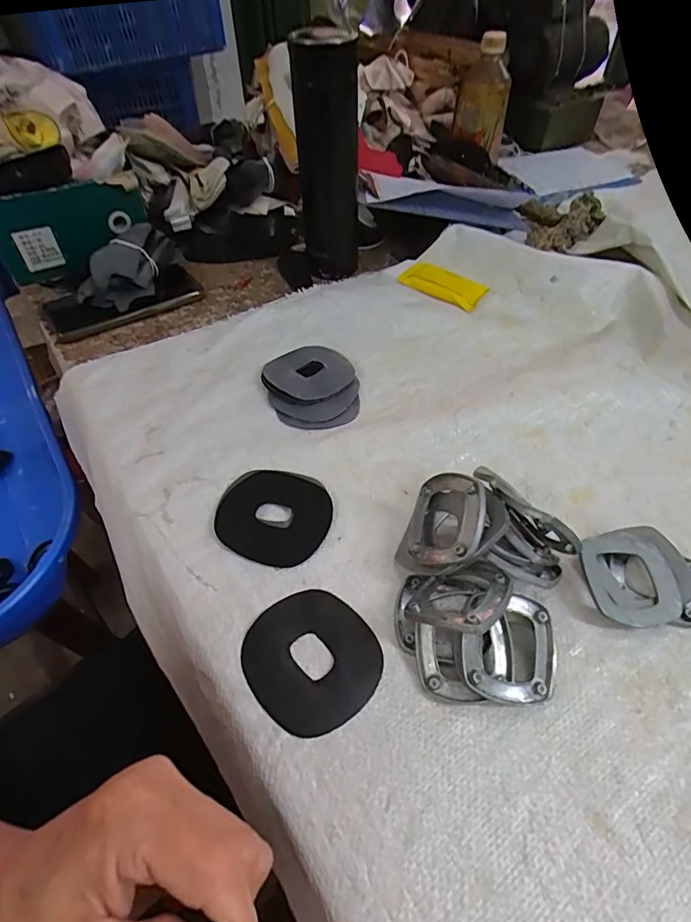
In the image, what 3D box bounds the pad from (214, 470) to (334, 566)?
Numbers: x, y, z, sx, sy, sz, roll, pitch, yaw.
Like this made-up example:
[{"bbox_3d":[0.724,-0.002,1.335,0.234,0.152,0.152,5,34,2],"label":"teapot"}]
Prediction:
[{"bbox_3d":[-0.053,0.038,0.360,0.082,0.004,0.082,16,52,13],"label":"pad"}]

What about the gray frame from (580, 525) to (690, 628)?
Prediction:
[{"bbox_3d":[0.201,0.078,0.324,0.086,0.020,0.067,-4,50,-4],"label":"gray frame"}]

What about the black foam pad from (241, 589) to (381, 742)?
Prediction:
[{"bbox_3d":[-0.021,0.120,0.295,0.076,0.004,0.080,-35,59,-26],"label":"black foam pad"}]

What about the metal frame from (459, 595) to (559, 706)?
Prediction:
[{"bbox_3d":[0.097,0.111,0.282,0.059,0.006,0.059,11,68,-3],"label":"metal frame"}]

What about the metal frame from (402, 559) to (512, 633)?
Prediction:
[{"bbox_3d":[0.069,0.081,0.291,0.055,0.010,0.061,2,23,44],"label":"metal frame"}]

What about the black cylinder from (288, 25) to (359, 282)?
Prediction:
[{"bbox_3d":[-0.023,-0.331,0.532,0.072,0.216,0.068,9,51,7],"label":"black cylinder"}]

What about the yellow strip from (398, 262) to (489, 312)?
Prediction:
[{"bbox_3d":[0.114,-0.212,0.571,0.100,0.009,0.050,30,56,23],"label":"yellow strip"}]

